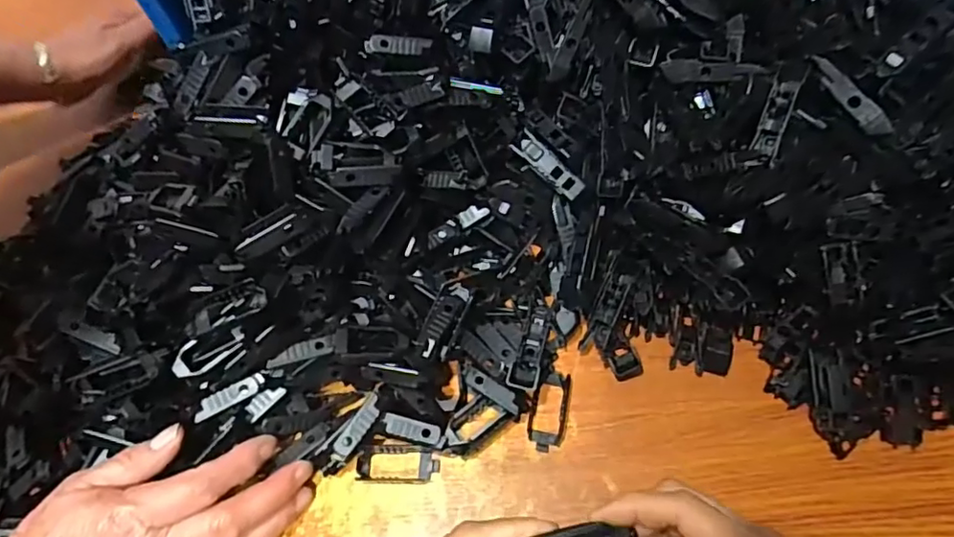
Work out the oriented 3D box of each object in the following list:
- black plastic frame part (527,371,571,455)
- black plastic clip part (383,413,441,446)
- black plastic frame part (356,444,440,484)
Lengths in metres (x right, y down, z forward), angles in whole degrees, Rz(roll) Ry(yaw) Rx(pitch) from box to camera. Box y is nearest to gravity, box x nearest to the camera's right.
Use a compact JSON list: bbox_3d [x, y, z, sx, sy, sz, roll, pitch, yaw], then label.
[{"bbox_3d":[0.048,0.093,0.380,0.024,0.011,0.052,8,62,8],"label":"black plastic frame part"},{"bbox_3d":[-0.040,0.105,0.368,0.036,0.021,0.013,13,63,10],"label":"black plastic clip part"},{"bbox_3d":[-0.050,0.124,0.369,0.052,0.005,0.024,1,62,4],"label":"black plastic frame part"}]

